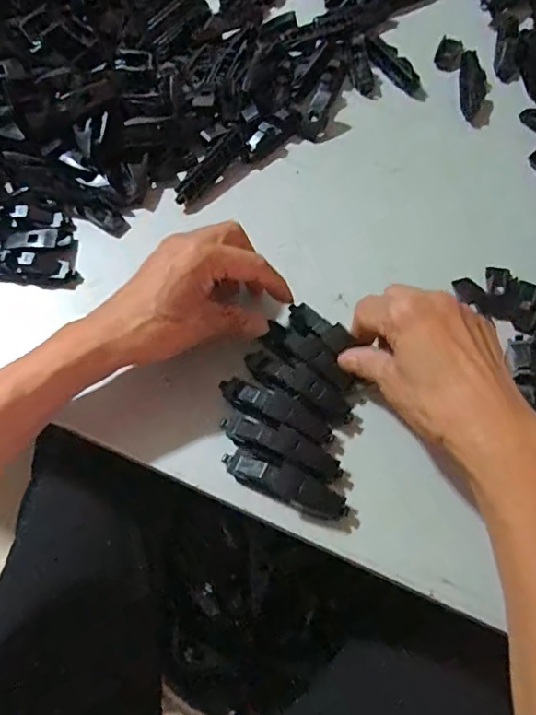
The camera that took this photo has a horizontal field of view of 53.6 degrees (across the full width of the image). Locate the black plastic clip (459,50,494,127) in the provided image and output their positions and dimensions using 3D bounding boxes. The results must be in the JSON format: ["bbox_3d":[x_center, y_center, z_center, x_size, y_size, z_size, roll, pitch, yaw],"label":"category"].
[{"bbox_3d":[0.190,-0.246,0.485,0.028,0.012,0.081,6,66,1],"label":"black plastic clip"}]

